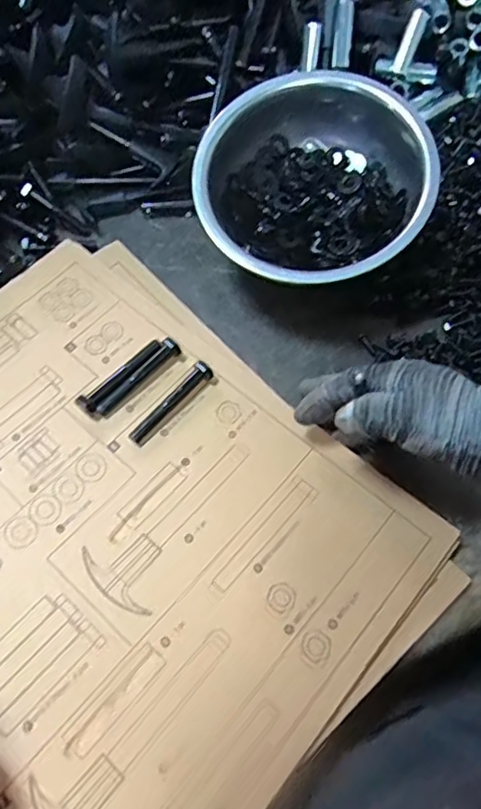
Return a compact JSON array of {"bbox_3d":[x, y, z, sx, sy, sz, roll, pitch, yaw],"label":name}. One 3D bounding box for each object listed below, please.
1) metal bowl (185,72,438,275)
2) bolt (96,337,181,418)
[{"bbox_3d":[0.055,-0.163,0.455,0.177,0.075,0.171,27,80,13],"label":"metal bowl"},{"bbox_3d":[-0.074,-0.020,0.415,0.011,0.016,0.073,39,70,20],"label":"bolt"}]

